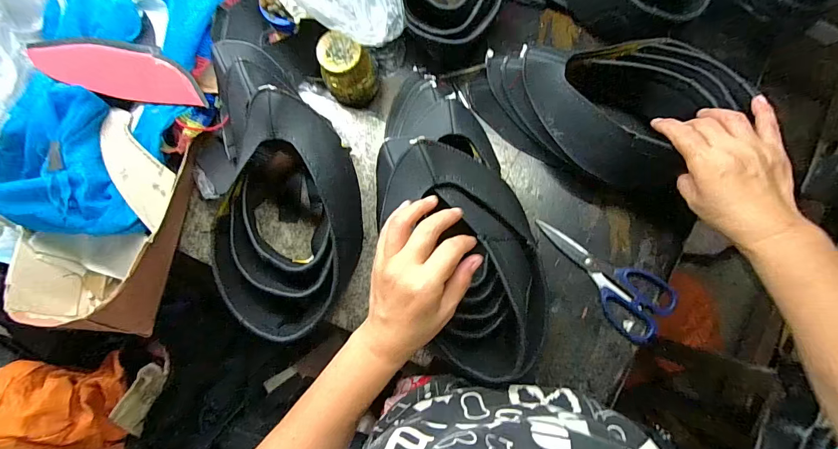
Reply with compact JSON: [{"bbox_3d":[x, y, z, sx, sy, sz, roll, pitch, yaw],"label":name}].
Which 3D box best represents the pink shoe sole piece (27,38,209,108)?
[{"bbox_3d":[-0.370,-0.190,0.452,0.226,0.034,0.068,13,85,5],"label":"pink shoe sole piece"}]

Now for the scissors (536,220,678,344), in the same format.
[{"bbox_3d":[0.224,0.063,0.472,0.184,0.022,0.078,39,87,6],"label":"scissors"}]

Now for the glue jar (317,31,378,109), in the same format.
[{"bbox_3d":[-0.090,-0.193,0.480,0.062,0.081,0.057,0,84,3],"label":"glue jar"}]

